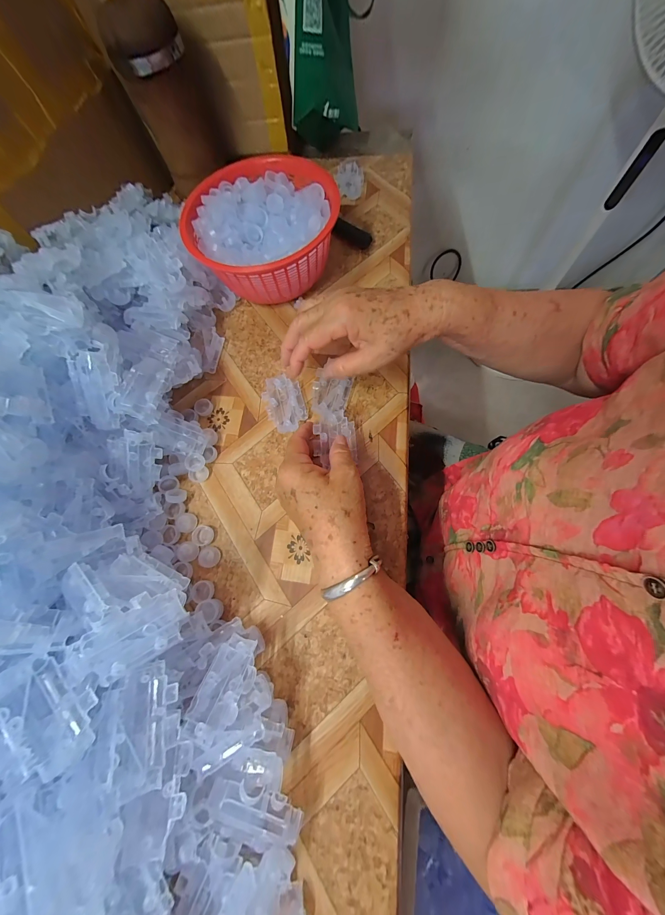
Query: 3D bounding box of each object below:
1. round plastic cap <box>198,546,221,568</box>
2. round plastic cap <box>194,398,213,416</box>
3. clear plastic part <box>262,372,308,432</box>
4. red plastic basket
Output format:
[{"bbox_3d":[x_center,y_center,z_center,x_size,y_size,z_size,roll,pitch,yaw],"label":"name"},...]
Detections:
[{"bbox_3d":[-0.127,0.102,0.300,0.021,0.006,0.020,-1,72,4],"label":"round plastic cap"},{"bbox_3d":[-0.157,-0.061,0.355,0.021,0.006,0.021,-1,72,4],"label":"round plastic cap"},{"bbox_3d":[-0.056,-0.063,0.345,0.044,0.016,0.070,-17,72,-2],"label":"clear plastic part"},{"bbox_3d":[-0.087,-0.287,0.381,0.175,0.076,0.202,-9,72,1],"label":"red plastic basket"}]

